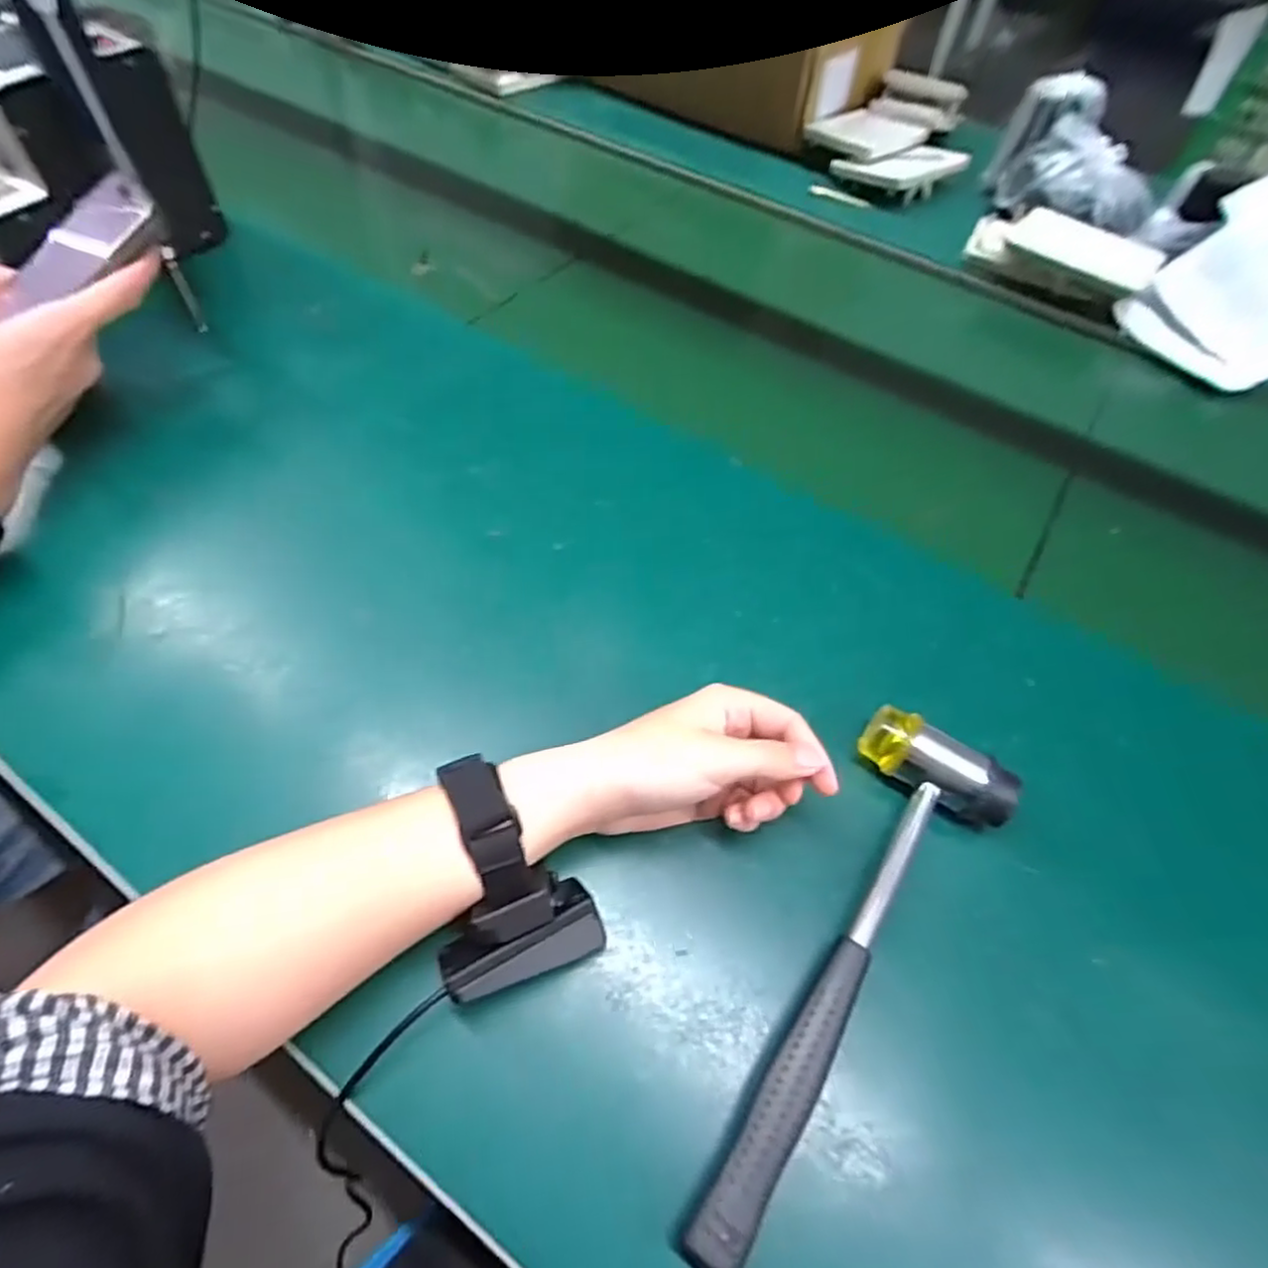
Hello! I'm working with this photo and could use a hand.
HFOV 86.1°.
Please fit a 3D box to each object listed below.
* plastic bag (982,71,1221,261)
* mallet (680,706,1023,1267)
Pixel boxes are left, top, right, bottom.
[{"bbox_3d":[0.499,-0.492,0.721,0.130,0.084,0.253,-23,60,-19],"label":"plastic bag"},{"bbox_3d":[0.094,0.147,0.311,0.084,0.042,0.253,33,59,17],"label":"mallet"}]

